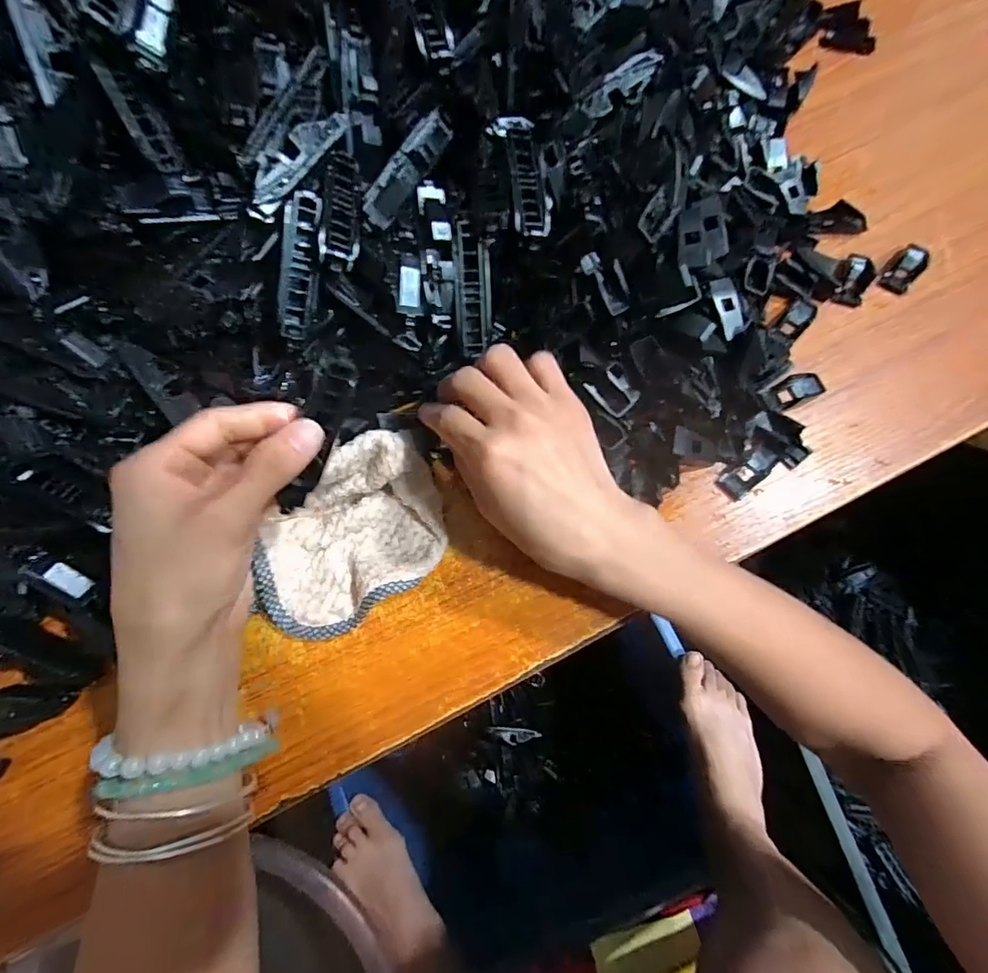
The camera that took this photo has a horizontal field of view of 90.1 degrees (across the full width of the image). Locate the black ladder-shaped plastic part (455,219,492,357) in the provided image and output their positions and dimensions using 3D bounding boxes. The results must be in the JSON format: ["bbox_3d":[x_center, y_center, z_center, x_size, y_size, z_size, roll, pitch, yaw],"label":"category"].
[{"bbox_3d":[-0.012,-0.115,0.289,0.021,0.004,0.073,-3,107,-1],"label":"black ladder-shaped plastic part"}]

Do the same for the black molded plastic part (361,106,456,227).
[{"bbox_3d":[-0.047,-0.179,0.273,0.020,0.010,0.074,30,77,8],"label":"black molded plastic part"}]

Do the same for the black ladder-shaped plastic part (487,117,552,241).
[{"bbox_3d":[0.018,-0.184,0.289,0.026,0.015,0.088,-11,75,-3],"label":"black ladder-shaped plastic part"}]

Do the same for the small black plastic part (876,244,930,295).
[{"bbox_3d":[0.292,-0.155,0.350,0.020,0.006,0.040,39,78,10],"label":"small black plastic part"}]

